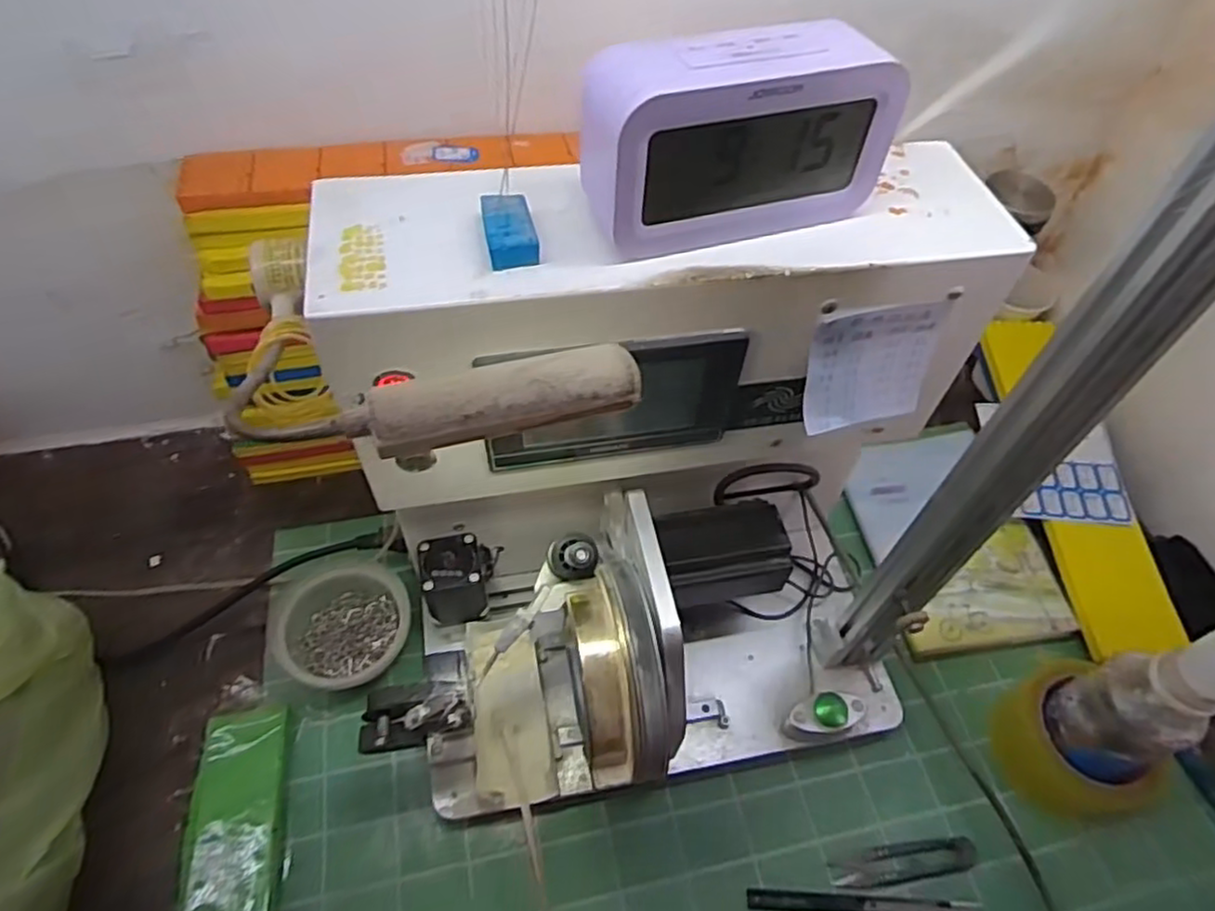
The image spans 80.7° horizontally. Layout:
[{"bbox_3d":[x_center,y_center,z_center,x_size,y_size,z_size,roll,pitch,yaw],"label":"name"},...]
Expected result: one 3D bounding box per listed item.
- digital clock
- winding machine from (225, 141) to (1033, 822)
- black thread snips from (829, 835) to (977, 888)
[{"bbox_3d":[0.056,-0.139,0.320,0.142,0.082,0.038,-14,56,-14],"label":"digital clock"},{"bbox_3d":[0.032,0.042,0.431,0.356,0.336,0.244,-8,55,-10],"label":"winding machine"},{"bbox_3d":[0.207,0.282,0.496,0.099,0.009,0.023,-3,54,-7],"label":"black thread snips"}]

